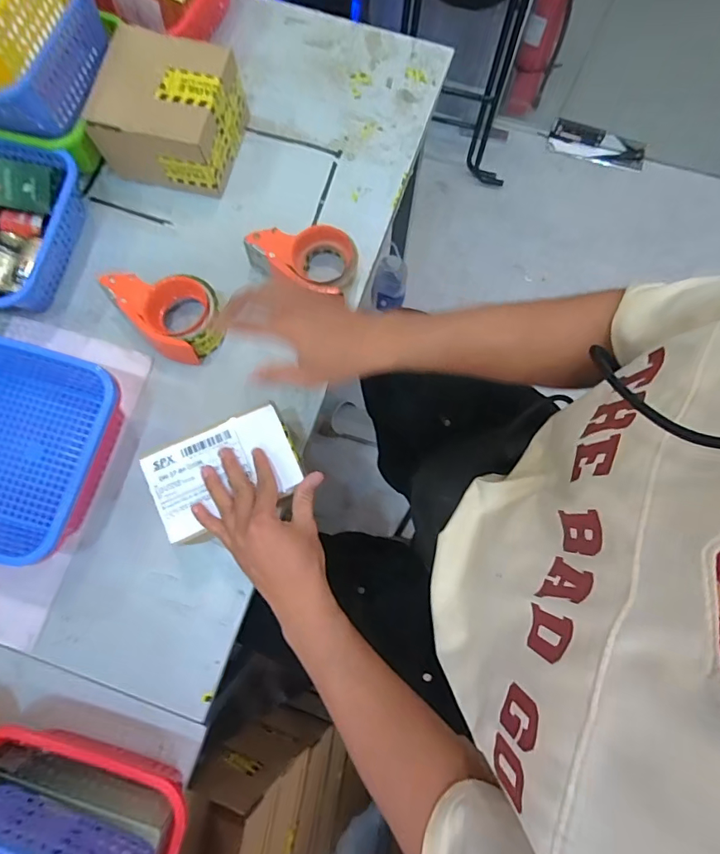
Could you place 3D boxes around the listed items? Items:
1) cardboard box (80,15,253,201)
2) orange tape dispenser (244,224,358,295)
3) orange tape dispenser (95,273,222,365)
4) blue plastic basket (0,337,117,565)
[{"bbox_3d":[-0.249,-0.412,0.624,0.156,0.109,0.151,13,77,3],"label":"cardboard box"},{"bbox_3d":[-0.071,-0.219,0.613,0.137,0.062,0.091,27,78,6],"label":"orange tape dispenser"},{"bbox_3d":[-0.237,-0.150,0.595,0.102,0.061,0.139,-44,81,-9],"label":"orange tape dispenser"},{"bbox_3d":[-0.403,0.022,0.541,0.214,0.098,0.219,14,77,3],"label":"blue plastic basket"}]

